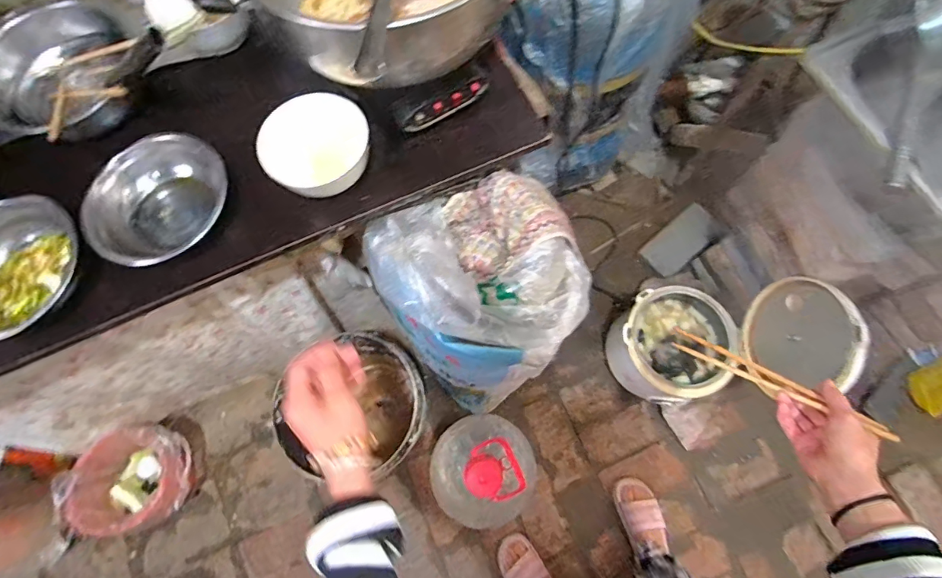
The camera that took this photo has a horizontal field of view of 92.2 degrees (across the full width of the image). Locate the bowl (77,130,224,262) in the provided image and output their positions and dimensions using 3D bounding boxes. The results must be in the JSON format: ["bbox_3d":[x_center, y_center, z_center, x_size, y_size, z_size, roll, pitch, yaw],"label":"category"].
[{"bbox_3d":[-0.415,-0.117,0.613,0.182,0.057,0.158,-33,74,-9],"label":"bowl"}]

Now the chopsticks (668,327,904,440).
[{"bbox_3d":[0.365,0.110,0.550,0.237,0.026,0.025,28,74,29],"label":"chopsticks"}]

